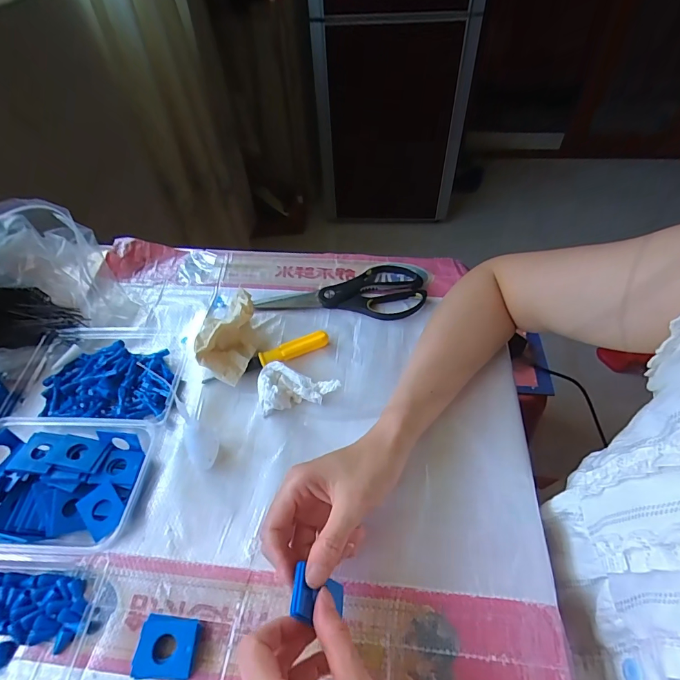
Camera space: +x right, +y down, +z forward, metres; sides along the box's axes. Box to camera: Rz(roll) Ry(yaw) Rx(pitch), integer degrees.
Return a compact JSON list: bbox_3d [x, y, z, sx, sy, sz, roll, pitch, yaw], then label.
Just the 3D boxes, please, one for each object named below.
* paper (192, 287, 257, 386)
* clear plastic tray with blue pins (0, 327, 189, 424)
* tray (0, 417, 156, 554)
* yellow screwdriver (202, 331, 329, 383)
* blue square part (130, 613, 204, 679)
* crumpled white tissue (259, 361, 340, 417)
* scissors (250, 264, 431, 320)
[{"bbox_3d":[-0.128,-0.005,0.438,0.062,0.052,0.107,-4,51,-1],"label":"paper"},{"bbox_3d":[-0.265,0.041,0.422,0.174,0.032,0.127,-5,51,-1],"label":"clear plastic tray with blue pins"},{"bbox_3d":[-0.256,0.127,0.351,0.152,0.034,0.108,0,51,2],"label":"tray"},{"bbox_3d":[-0.079,0.022,0.437,0.139,0.018,0.019,-22,54,-15],"label":"yellow screwdriver"},{"bbox_3d":[-0.126,0.225,0.289,0.042,0.013,0.036,3,51,6],"label":"blue square part"},{"bbox_3d":[-0.045,0.045,0.410,0.081,0.027,0.051,-8,51,-3],"label":"crumpled white tissue"},{"bbox_3d":[0.003,-0.064,0.504,0.205,0.012,0.087,2,51,5],"label":"scissors"}]

